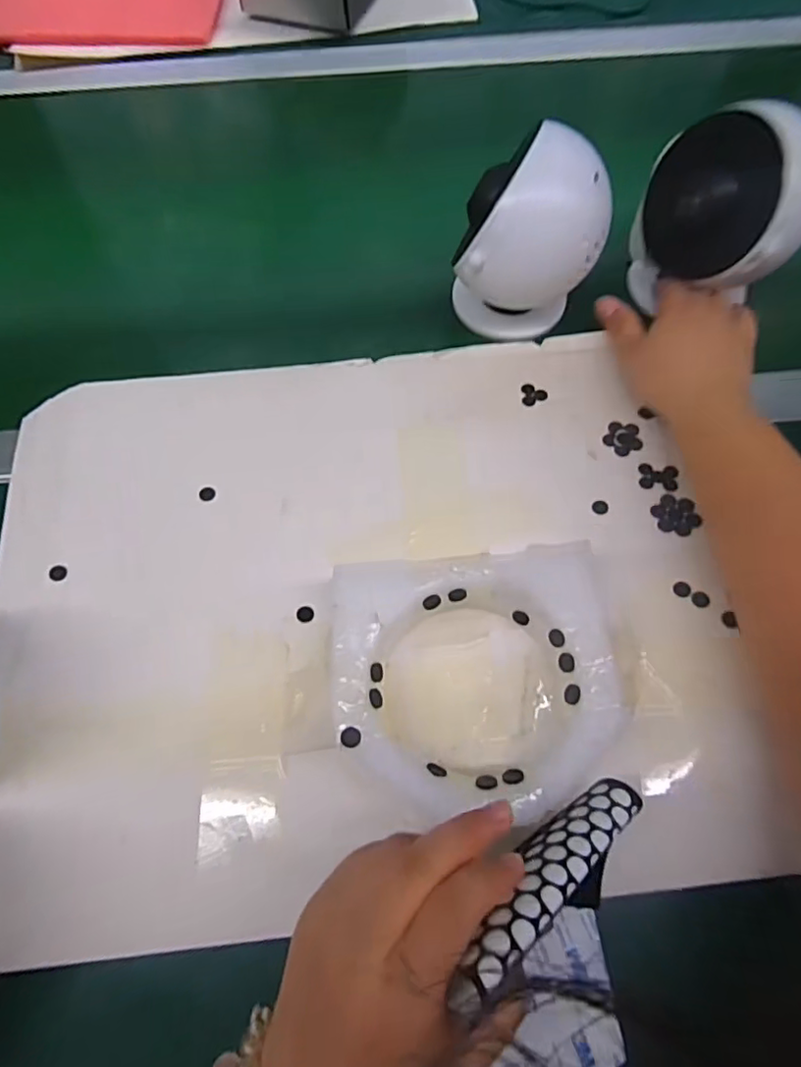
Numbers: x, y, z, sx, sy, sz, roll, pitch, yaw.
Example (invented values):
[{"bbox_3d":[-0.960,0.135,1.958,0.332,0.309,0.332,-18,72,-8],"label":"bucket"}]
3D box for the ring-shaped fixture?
[{"bbox_3d":[0.039,0.079,0.315,0.143,0.038,0.132,-5,65,-1],"label":"ring-shaped fixture"}]

